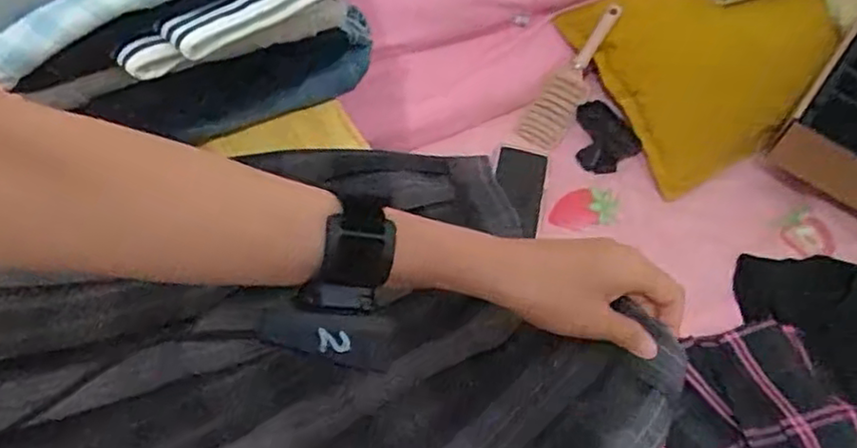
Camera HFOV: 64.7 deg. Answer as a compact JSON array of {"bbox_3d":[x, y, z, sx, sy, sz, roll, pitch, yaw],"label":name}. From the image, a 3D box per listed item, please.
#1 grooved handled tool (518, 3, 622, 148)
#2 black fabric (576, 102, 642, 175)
[{"bbox_3d":[0.214,-0.216,1.004,0.063,0.032,0.228,32,93,26],"label":"grooved handled tool"},{"bbox_3d":[0.262,-0.126,0.986,0.091,0.036,0.110,3,52,7],"label":"black fabric"}]

